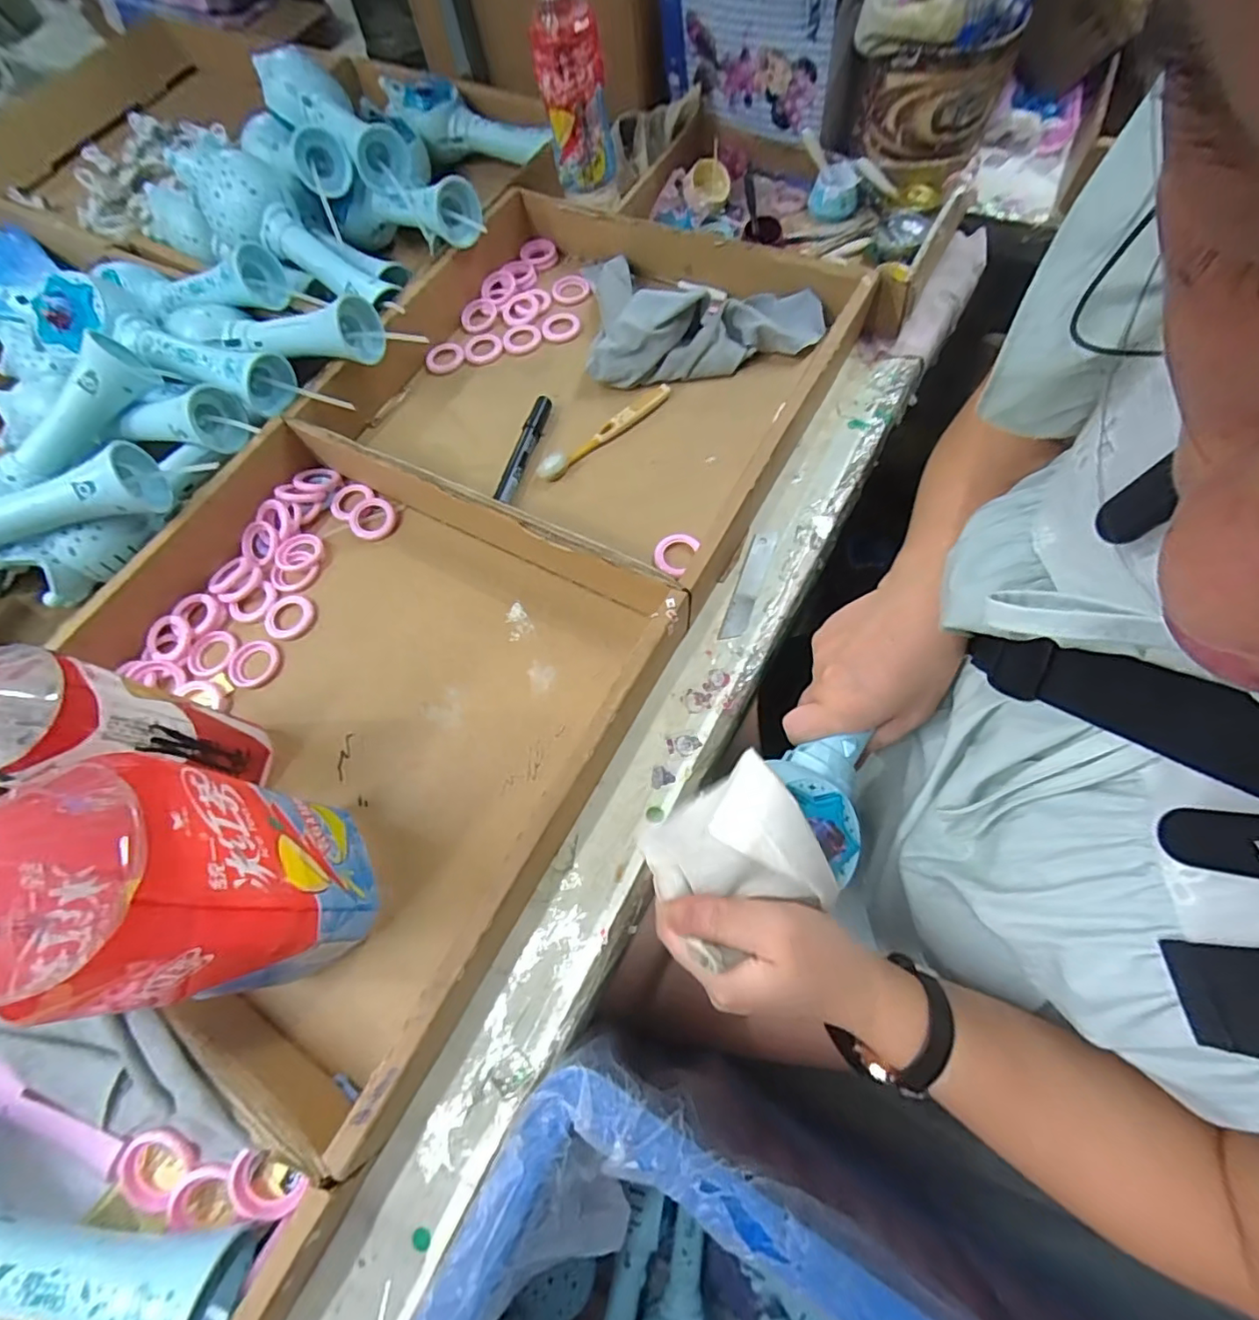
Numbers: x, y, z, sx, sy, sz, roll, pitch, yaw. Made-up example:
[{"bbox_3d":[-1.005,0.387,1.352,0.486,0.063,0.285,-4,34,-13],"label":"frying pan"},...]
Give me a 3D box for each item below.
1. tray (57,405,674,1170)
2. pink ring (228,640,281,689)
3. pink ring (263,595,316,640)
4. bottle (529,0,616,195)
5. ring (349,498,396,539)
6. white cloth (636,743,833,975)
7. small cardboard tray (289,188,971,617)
[{"bbox_3d":[-0.202,0.021,0.375,0.368,0.067,0.340,28,71,13],"label":"tray"},{"bbox_3d":[-0.282,0.003,0.420,0.038,0.004,0.037,-1,67,2],"label":"pink ring"},{"bbox_3d":[-0.264,-0.034,0.433,0.039,0.004,0.037,-1,67,2],"label":"pink ring"},{"bbox_3d":[-0.051,-0.533,0.507,0.066,0.164,0.055,-6,67,2],"label":"bottle"},{"bbox_3d":[-0.213,-0.117,0.460,0.037,0.007,0.034,-1,67,2],"label":"ring"},{"bbox_3d":[0.056,0.105,0.296,0.081,0.035,0.077,-32,70,-11],"label":"white cloth"},{"bbox_3d":[-0.022,-0.264,0.485,0.392,0.057,0.392,30,71,14],"label":"small cardboard tray"}]

